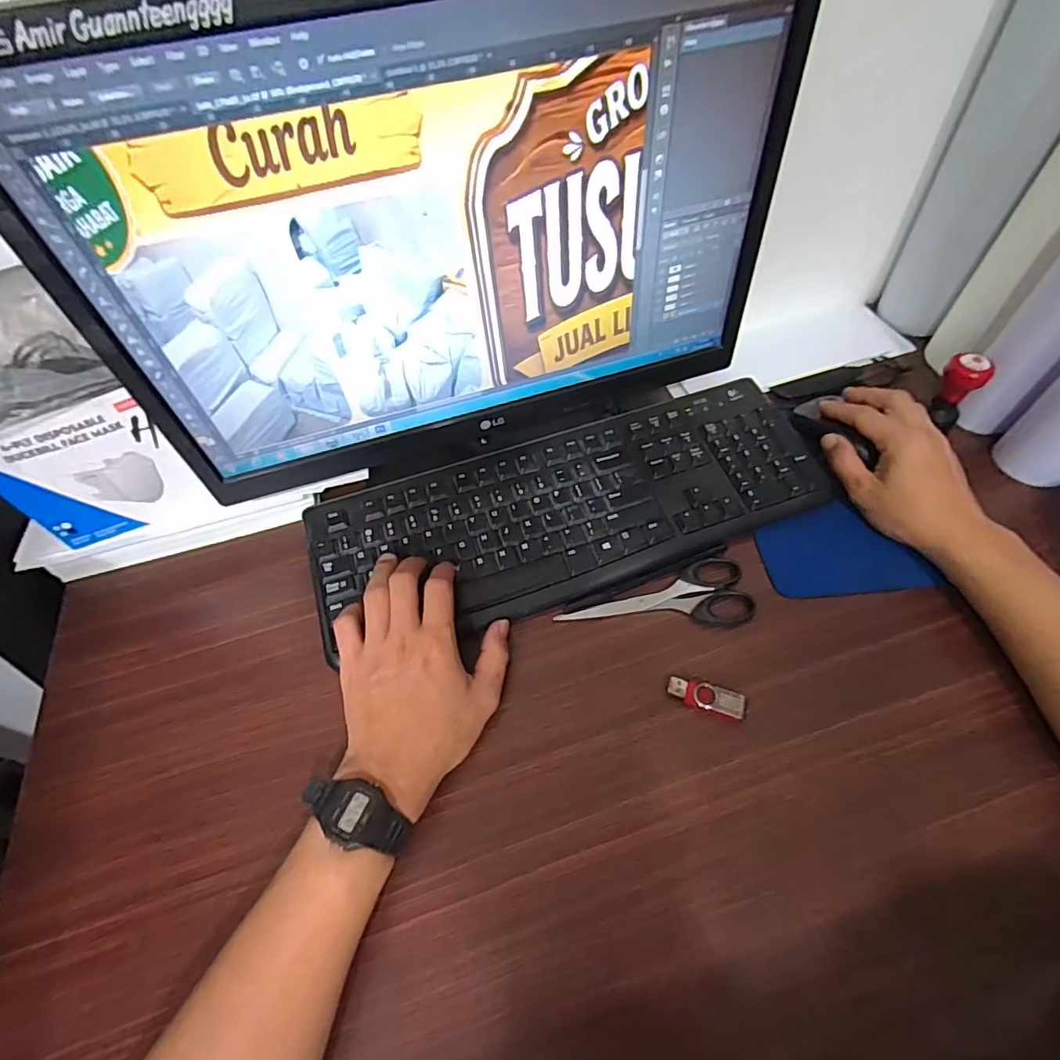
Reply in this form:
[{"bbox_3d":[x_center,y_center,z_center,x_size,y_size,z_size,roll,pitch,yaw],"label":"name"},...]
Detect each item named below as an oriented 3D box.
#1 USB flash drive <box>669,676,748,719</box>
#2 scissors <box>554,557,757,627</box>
[{"bbox_3d":[0.124,0.117,0.373,0.051,0.011,0.019,16,63,9],"label":"USB flash drive"},{"bbox_3d":[0.098,0.061,0.417,0.147,0.011,0.054,-12,63,-5],"label":"scissors"}]

